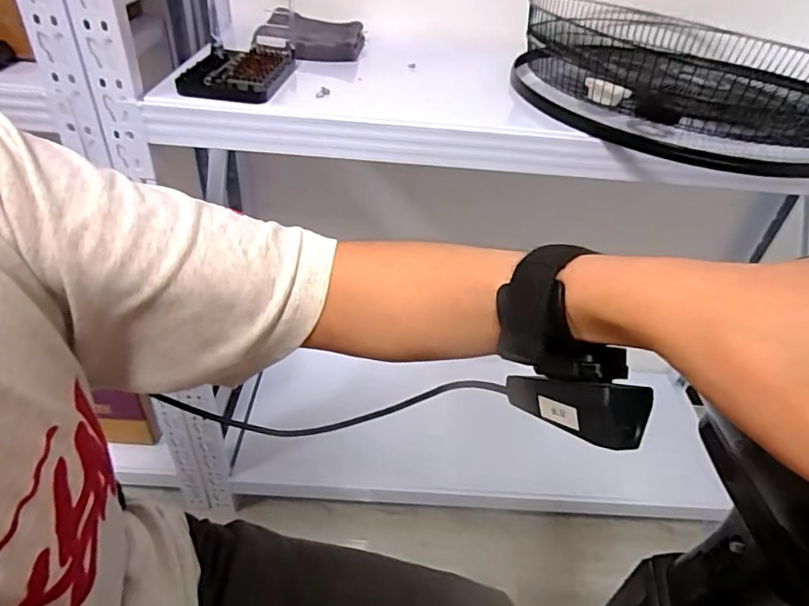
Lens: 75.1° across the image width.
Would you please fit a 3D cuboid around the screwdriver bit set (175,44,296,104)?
[{"bbox_3d":[-0.214,-0.299,0.673,0.118,0.027,0.160,6,39,1],"label":"screwdriver bit set"}]

